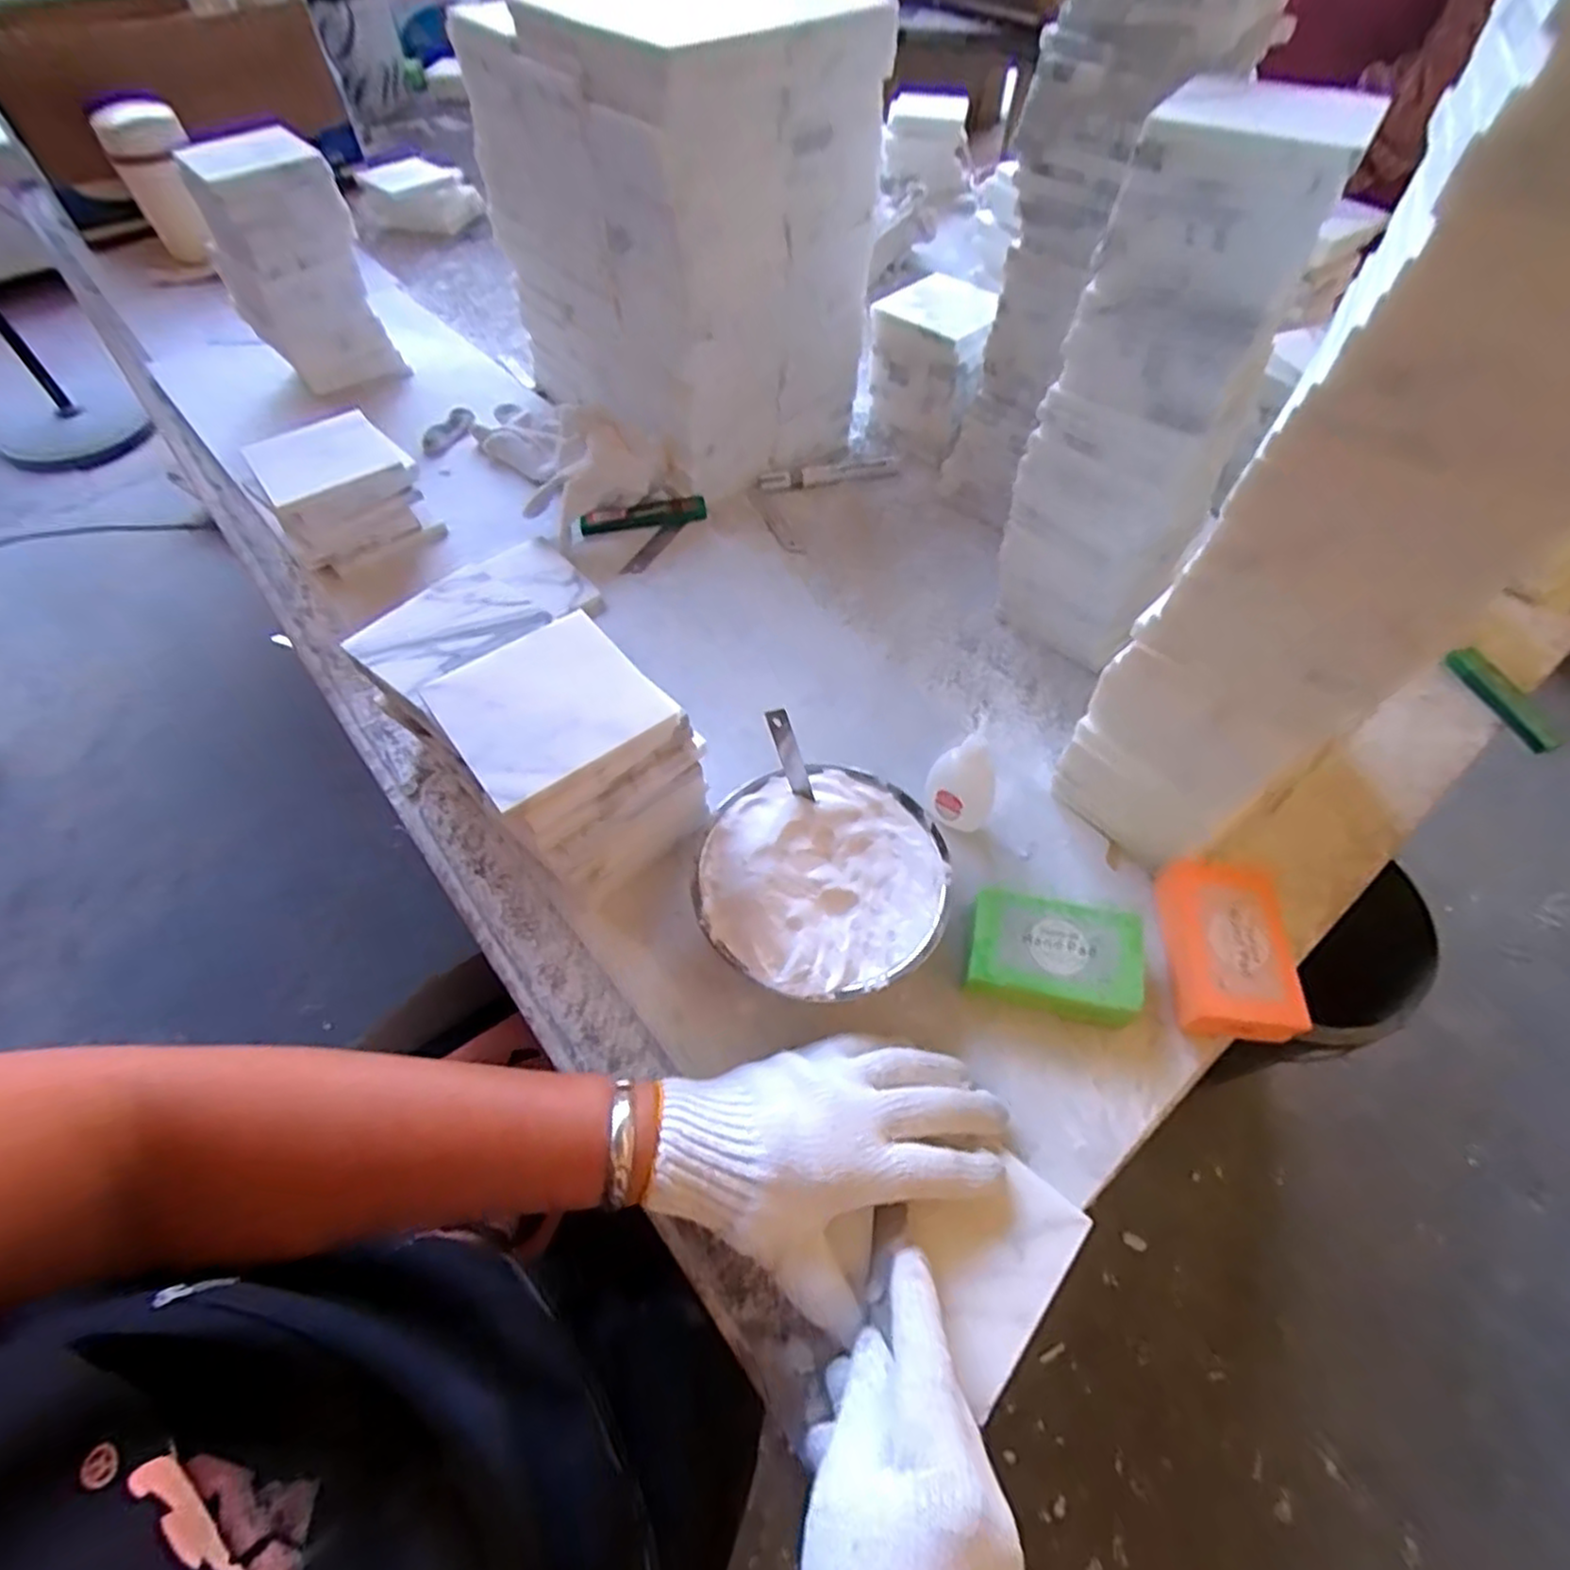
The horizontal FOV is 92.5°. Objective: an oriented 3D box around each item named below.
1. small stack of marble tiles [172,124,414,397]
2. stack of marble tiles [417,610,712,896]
[{"bbox_3d":[-0.485,-0.507,0.749,0.125,0.196,0.111,-29,63,-18],"label":"small stack of marble tiles"},{"bbox_3d":[-0.127,-0.013,0.438,0.114,0.111,0.110,-37,65,-22],"label":"stack of marble tiles"}]

